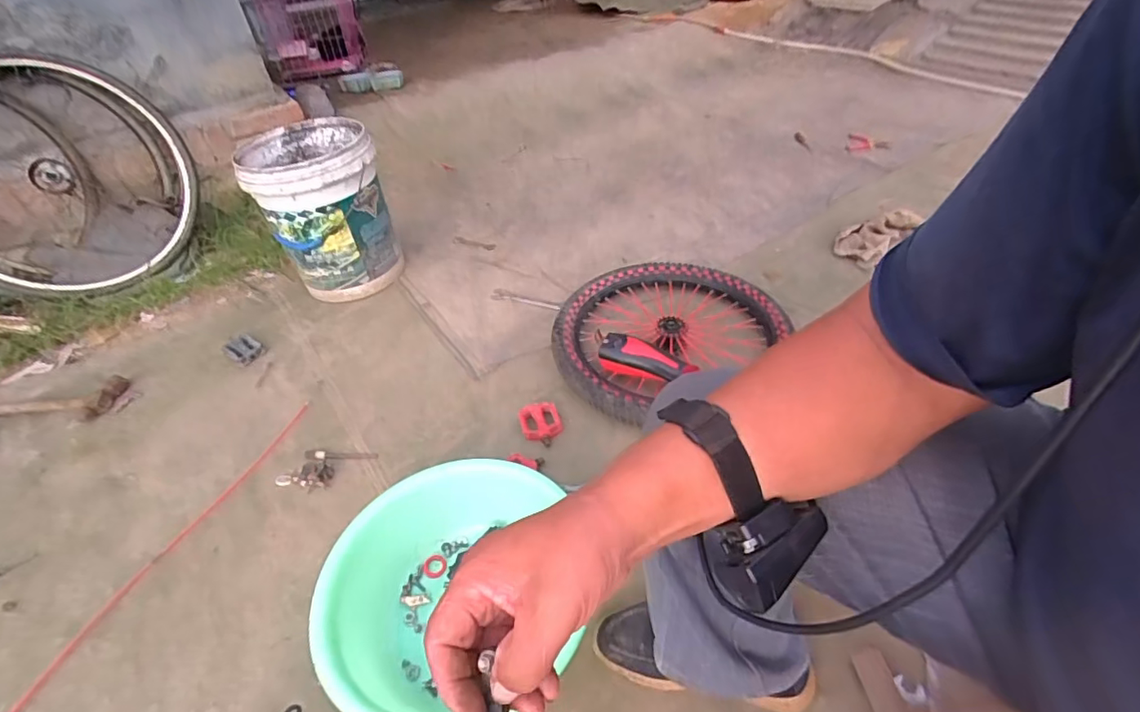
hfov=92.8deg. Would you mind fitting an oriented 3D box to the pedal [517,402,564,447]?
[{"bbox_3d":[-0.056,0.127,1.048,0.078,0.022,0.113,-14,41,-8],"label":"pedal"}]

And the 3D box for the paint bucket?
[{"bbox_3d":[-0.632,-0.371,1.427,0.281,0.376,0.325,-21,42,-16],"label":"paint bucket"}]

